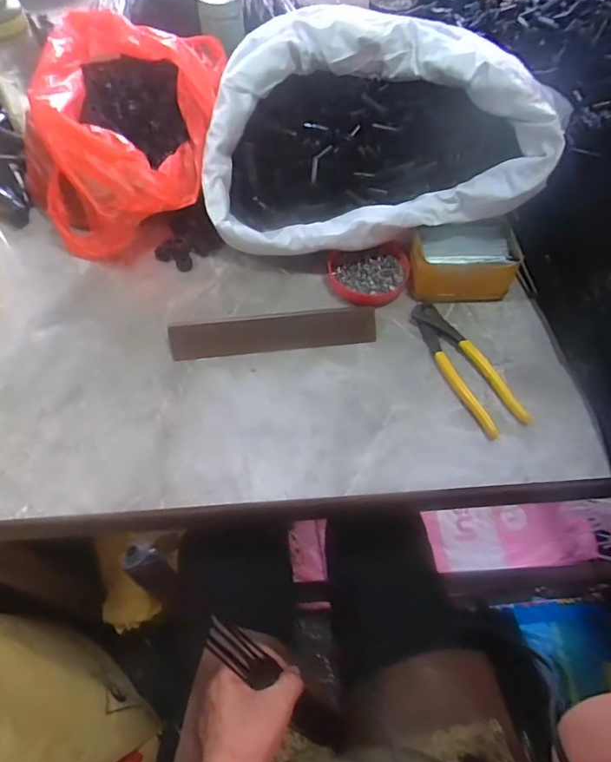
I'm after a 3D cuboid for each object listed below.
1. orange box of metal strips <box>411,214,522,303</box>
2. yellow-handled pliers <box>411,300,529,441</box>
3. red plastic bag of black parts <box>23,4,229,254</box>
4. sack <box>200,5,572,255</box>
[{"bbox_3d":[0.177,-0.132,0.588,0.113,0.062,0.075,-5,60,-5],"label":"orange box of metal strips"},{"bbox_3d":[0.162,-0.018,0.535,0.049,0.013,0.165,-24,63,-15],"label":"yellow-handled pliers"},{"bbox_3d":[-0.217,-0.307,0.629,0.215,0.132,0.312,12,60,5],"label":"red plastic bag of black parts"},{"bbox_3d":[0.054,-0.266,0.596,0.343,0.162,0.252,-10,60,-8],"label":"sack"}]

